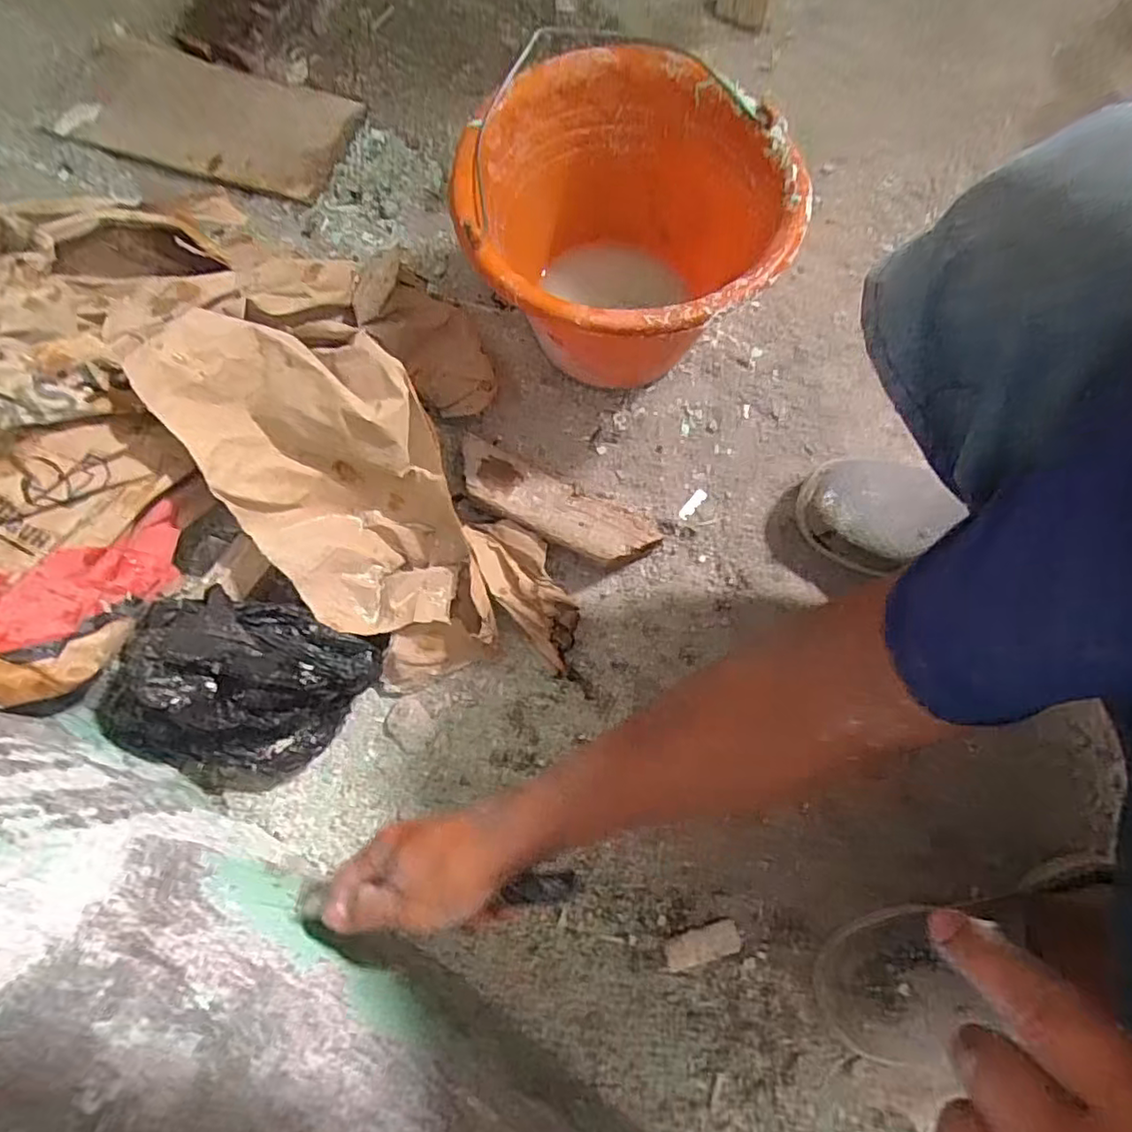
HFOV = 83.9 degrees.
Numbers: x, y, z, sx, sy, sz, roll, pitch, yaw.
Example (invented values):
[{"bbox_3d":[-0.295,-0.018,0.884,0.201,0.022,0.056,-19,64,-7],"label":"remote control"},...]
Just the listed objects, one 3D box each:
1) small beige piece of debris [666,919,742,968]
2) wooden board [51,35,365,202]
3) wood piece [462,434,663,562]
[{"bbox_3d":[0.105,0.292,0.486,0.058,0.018,0.023,-12,77,-3],"label":"small beige piece of debris"},{"bbox_3d":[-0.376,-0.480,0.663,0.290,0.021,0.140,18,78,4],"label":"wooden board"},{"bbox_3d":[-0.010,-0.050,0.554,0.177,0.045,0.060,20,78,5],"label":"wood piece"}]

